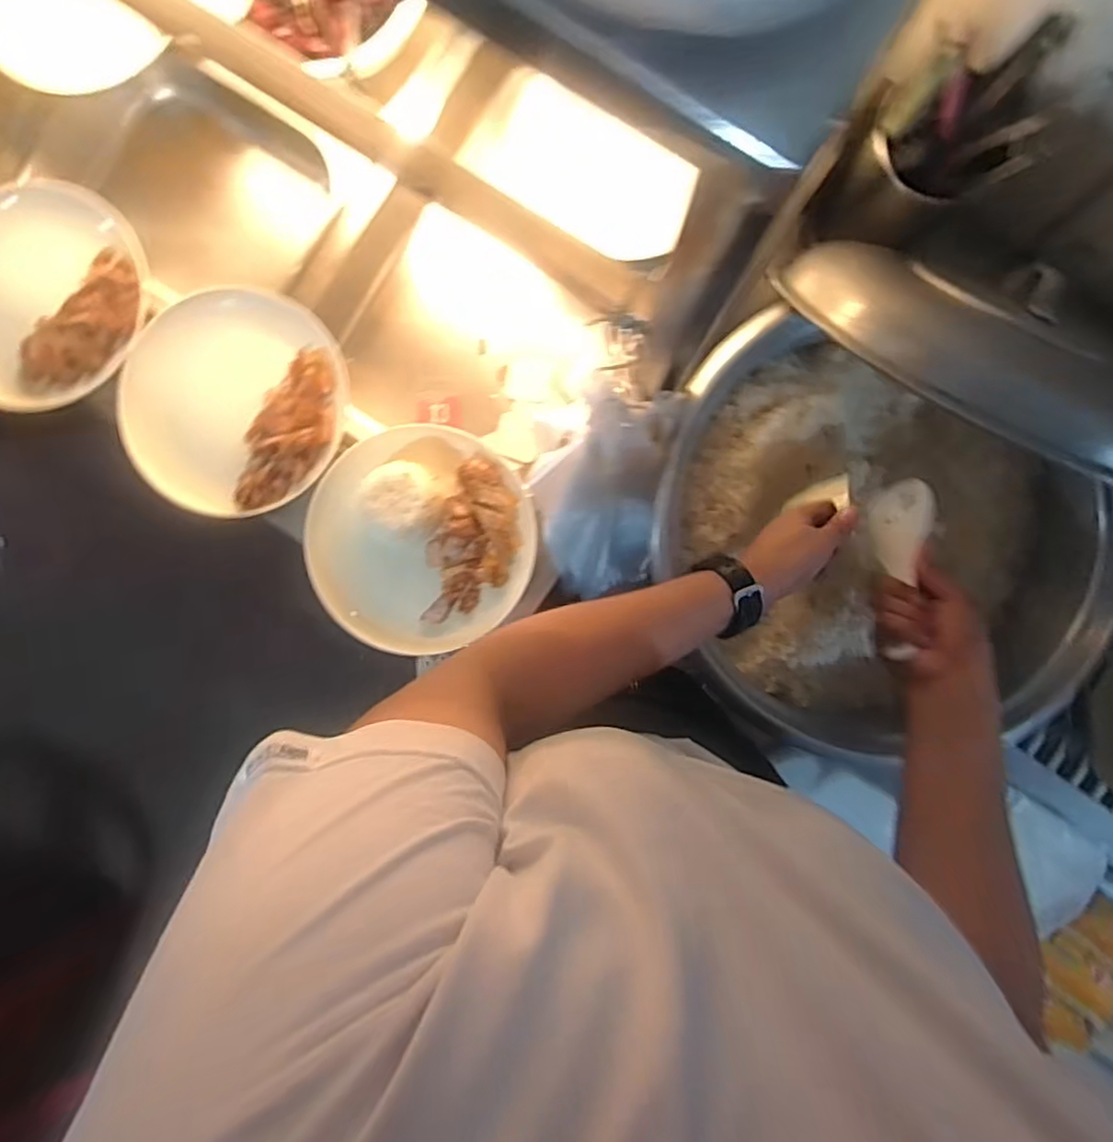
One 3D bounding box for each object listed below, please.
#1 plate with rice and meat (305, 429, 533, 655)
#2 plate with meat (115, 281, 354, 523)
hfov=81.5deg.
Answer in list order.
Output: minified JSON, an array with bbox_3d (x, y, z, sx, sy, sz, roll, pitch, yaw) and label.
[{"bbox_3d":[-0.136,-0.035,0.628,0.220,0.056,0.212,0,90,1],"label":"plate with rice and meat"},{"bbox_3d":[-0.318,-0.170,0.637,0.213,0.029,0.208,0,90,1],"label":"plate with meat"}]

